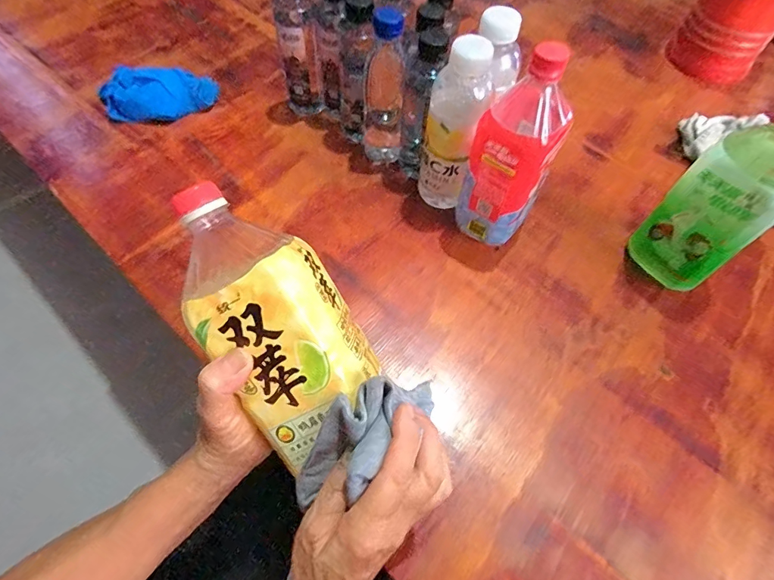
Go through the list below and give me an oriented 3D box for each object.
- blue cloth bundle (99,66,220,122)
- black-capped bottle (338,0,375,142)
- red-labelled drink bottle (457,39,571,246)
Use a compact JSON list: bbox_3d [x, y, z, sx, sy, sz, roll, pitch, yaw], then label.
[{"bbox_3d":[-0.346,-0.292,0.647,0.168,0.044,0.088,-6,59,-4],"label":"blue cloth bundle"},{"bbox_3d":[-0.040,-0.274,0.552,0.047,0.169,0.047,12,60,7],"label":"black-capped bottle"},{"bbox_3d":[0.131,-0.136,0.454,0.078,0.217,0.074,33,64,18],"label":"red-labelled drink bottle"}]

